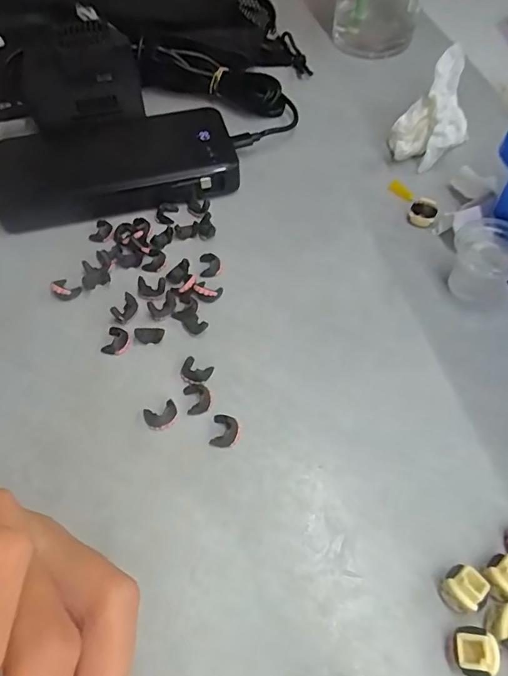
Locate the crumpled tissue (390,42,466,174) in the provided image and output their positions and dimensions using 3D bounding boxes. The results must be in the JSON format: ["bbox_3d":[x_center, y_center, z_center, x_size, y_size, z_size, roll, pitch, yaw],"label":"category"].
[{"bbox_3d":[0.132,-0.164,0.352,0.047,0.045,0.093,20,59,15],"label":"crumpled tissue"}]

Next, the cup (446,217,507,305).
[{"bbox_3d":[0.129,-0.045,0.274,0.033,0.035,0.034,-27,59,-16],"label":"cup"}]

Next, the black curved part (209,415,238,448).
[{"bbox_3d":[-0.014,0.044,0.235,0.013,0.009,0.015,6,56,6],"label":"black curved part"}]

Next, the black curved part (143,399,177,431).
[{"bbox_3d":[-0.046,0.038,0.241,0.016,0.007,0.014,-23,58,-14],"label":"black curved part"}]

